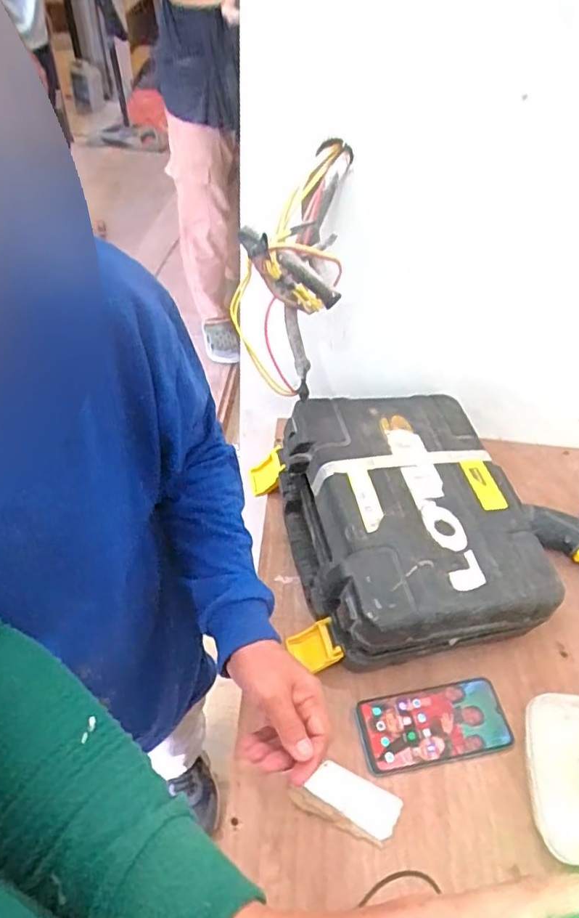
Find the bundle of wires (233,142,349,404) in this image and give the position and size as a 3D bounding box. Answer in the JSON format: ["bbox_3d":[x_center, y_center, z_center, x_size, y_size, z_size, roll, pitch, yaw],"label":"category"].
[{"bbox_3d":[-0.002,-0.197,0.611,0.105,0.206,0.144,5,51,-1],"label":"bundle of wires"}]

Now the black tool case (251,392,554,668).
[{"bbox_3d":[0.138,0.077,0.715,0.270,0.136,0.321,-8,52,-11],"label":"black tool case"}]

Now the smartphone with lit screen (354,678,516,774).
[{"bbox_3d":[0.157,0.288,0.626,0.158,0.010,0.075,-7,52,-10],"label":"smartphone with lit screen"}]

